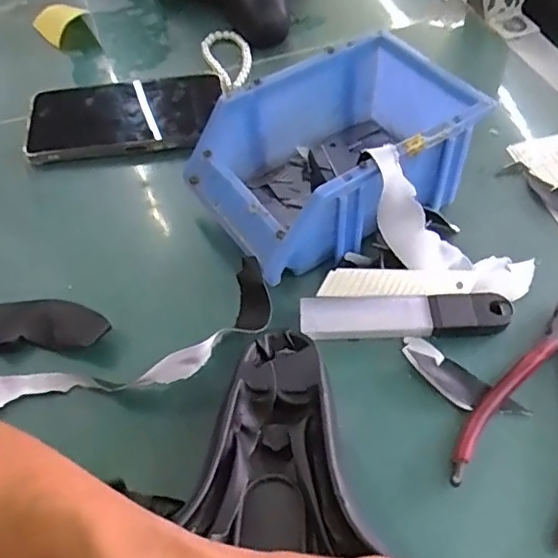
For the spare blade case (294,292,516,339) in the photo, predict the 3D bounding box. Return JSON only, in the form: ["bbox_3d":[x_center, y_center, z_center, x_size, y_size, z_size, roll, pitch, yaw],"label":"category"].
[{"bbox_3d":[0.077,0.024,0.355,0.126,0.013,0.028,-3,53,1],"label":"spare blade case"}]

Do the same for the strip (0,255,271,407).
[{"bbox_3d":[-0.094,0.044,0.338,0.189,0.033,0.046,-20,55,-12],"label":"strip"}]

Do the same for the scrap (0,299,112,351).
[{"bbox_3d":[-0.157,0.028,0.364,0.097,0.009,0.042,-7,53,-2],"label":"scrap"}]

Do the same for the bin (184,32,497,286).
[{"bbox_3d":[0.049,-0.091,0.403,0.205,0.074,0.122,-28,57,-17],"label":"bin"}]

